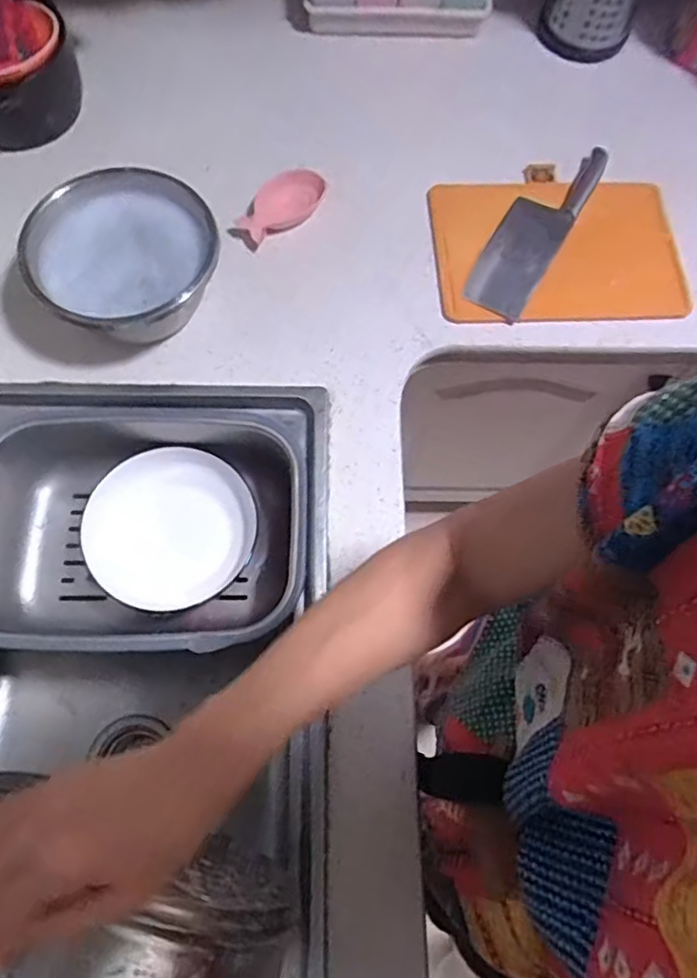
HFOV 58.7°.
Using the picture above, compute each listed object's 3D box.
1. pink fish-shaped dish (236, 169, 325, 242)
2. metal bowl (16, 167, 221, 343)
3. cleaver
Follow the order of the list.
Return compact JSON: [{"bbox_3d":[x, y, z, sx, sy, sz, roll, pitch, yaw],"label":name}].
[{"bbox_3d":[-0.080,-0.338,0.743,0.113,0.037,0.044,-40,76,-15],"label":"pink fish-shaped dish"},{"bbox_3d":[-0.232,-0.236,0.659,0.187,0.097,0.173,1,70,-2],"label":"metal bowl"},{"bbox_3d":[0.232,-0.327,0.757,0.076,0.025,0.276,30,72,8],"label":"cleaver"}]

